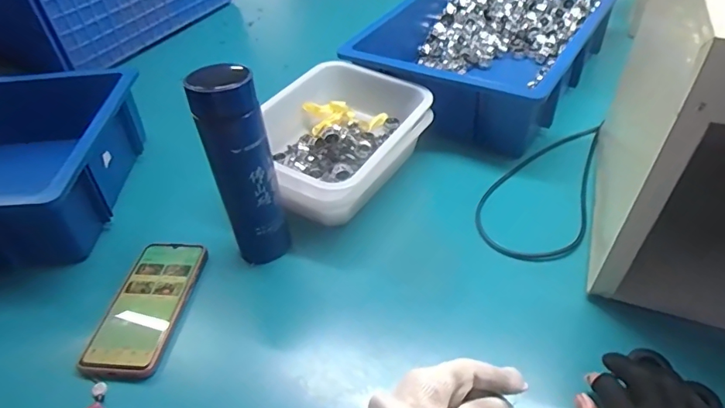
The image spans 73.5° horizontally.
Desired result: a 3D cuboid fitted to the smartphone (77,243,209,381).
[{"bbox_3d":[-0.232,0.109,0.535,0.084,0.015,0.165,0,47,10],"label":"smartphone"}]

